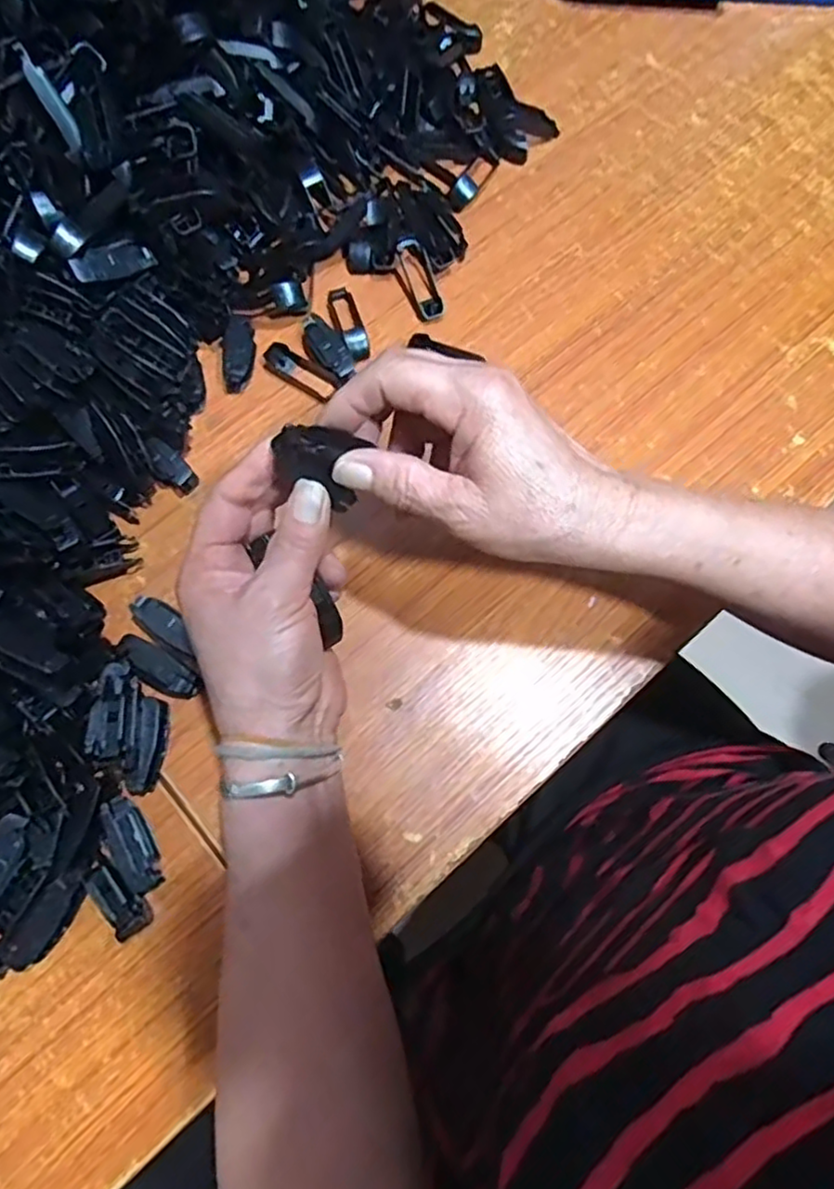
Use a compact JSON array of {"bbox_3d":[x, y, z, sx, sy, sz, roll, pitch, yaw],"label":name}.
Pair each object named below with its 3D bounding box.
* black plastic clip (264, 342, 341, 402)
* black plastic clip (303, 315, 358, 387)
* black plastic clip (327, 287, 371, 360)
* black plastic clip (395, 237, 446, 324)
[{"bbox_3d":[-0.075,-0.143,0.432,0.049,0.008,0.021,30,77,8],"label":"black plastic clip"},{"bbox_3d":[-0.058,-0.159,0.430,0.018,0.015,0.050,-34,77,-9],"label":"black plastic clip"},{"bbox_3d":[-0.044,-0.179,0.442,0.017,0.011,0.059,-19,76,-5],"label":"black plastic clip"},{"bbox_3d":[0.001,-0.209,0.451,0.022,0.010,0.055,-19,91,-5],"label":"black plastic clip"}]

